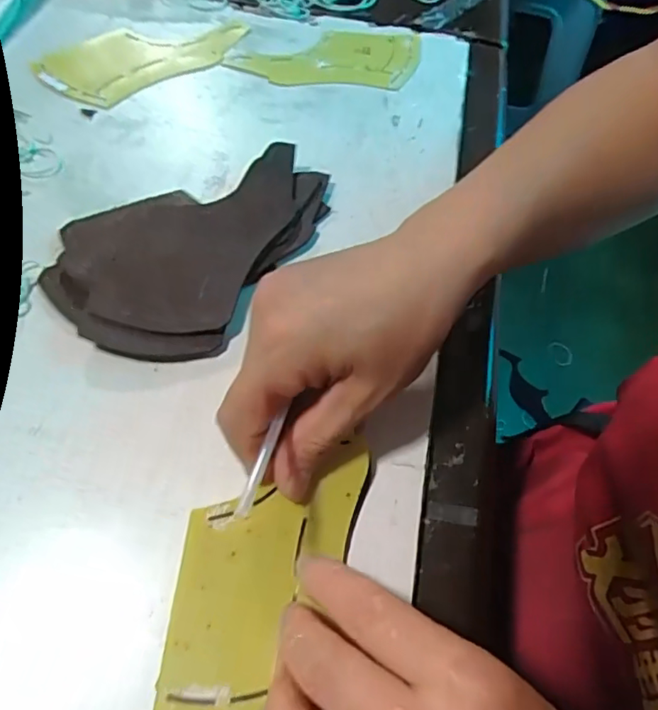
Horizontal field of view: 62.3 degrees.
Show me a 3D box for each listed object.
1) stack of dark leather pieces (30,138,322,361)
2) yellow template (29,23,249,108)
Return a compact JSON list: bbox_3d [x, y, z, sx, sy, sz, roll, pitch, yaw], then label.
[{"bbox_3d":[-0.083,-0.070,0.317,0.115,0.018,0.160,28,63,13],"label":"stack of dark leather pieces"},{"bbox_3d":[-0.136,-0.224,0.412,0.151,0.010,0.064,-30,72,-18],"label":"yellow template"}]

